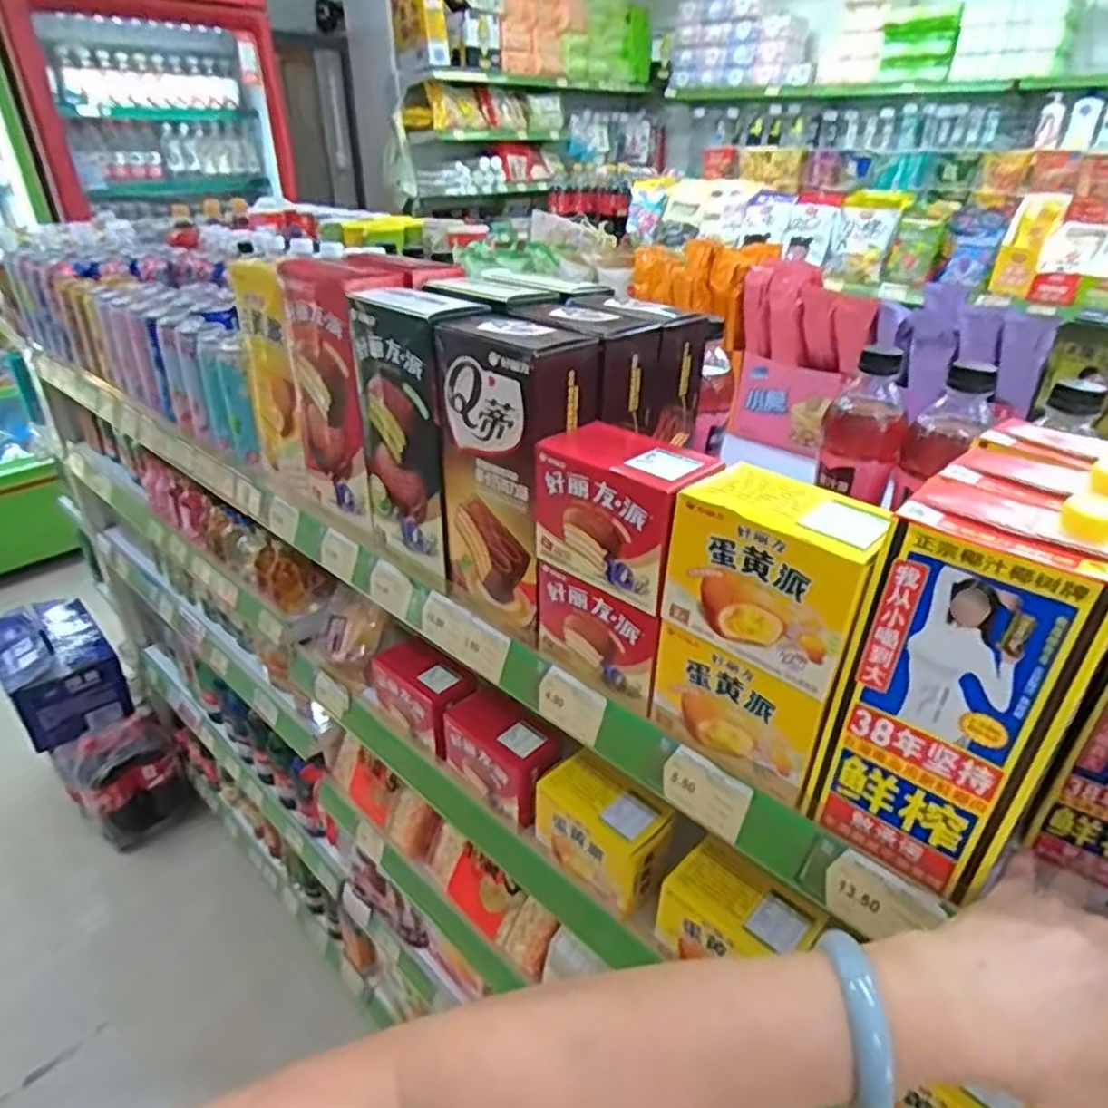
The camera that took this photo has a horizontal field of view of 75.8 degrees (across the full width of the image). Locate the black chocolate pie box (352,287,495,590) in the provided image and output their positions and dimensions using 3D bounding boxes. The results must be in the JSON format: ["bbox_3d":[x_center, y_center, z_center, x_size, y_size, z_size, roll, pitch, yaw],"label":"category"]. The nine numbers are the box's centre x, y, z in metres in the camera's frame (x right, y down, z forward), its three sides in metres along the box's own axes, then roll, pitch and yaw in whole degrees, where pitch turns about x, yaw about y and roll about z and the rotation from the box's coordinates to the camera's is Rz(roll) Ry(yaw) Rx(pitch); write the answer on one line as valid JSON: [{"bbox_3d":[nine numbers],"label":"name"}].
[{"bbox_3d":[-0.111,-0.100,0.600,0.060,0.222,0.115,-25,39,-36],"label":"black chocolate pie box"}]

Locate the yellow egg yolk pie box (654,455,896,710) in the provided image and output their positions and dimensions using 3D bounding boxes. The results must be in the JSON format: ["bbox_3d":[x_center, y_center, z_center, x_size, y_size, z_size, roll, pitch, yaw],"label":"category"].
[{"bbox_3d":[0.124,0.009,0.399,0.107,0.093,0.059,24,37,33],"label":"yellow egg yolk pie box"}]

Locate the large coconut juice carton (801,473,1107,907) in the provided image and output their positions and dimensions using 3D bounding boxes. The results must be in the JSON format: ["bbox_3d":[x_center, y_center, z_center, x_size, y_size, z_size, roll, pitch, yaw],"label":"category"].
[{"bbox_3d":[0.204,0.064,0.357,0.093,0.201,0.067,26,39,36],"label":"large coconut juice carton"}]

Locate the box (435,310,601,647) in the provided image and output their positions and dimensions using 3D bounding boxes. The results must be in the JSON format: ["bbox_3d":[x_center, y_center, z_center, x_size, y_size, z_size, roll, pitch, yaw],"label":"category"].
[{"bbox_3d":[-0.027,-0.057,0.541,0.108,0.221,0.067,28,40,37],"label":"box"}]

